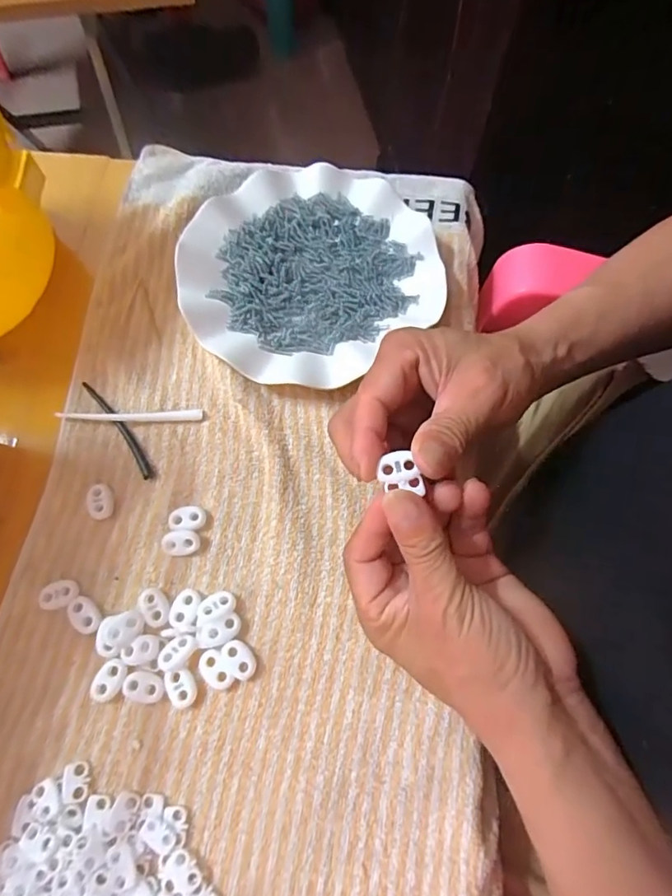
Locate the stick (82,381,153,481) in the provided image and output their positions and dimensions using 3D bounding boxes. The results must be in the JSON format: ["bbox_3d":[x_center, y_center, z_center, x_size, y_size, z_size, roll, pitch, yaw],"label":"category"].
[{"bbox_3d":[-0.144,-0.014,0.328,0.007,0.004,0.084,-36,74,-11],"label":"stick"}]

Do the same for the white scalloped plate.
[{"bbox_3d":[-0.020,-0.130,0.356,0.183,0.018,0.173,0,70,0],"label":"white scalloped plate"}]

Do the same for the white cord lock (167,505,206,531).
[{"bbox_3d":[-0.091,0.044,0.305,0.022,0.006,0.015,-2,70,-1],"label":"white cord lock"}]

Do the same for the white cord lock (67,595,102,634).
[{"bbox_3d":[-0.145,0.096,0.286,0.022,0.004,0.015,36,73,12],"label":"white cord lock"}]

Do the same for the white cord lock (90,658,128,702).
[{"bbox_3d":[-0.125,0.128,0.273,0.016,0.004,0.021,35,73,12],"label":"white cord lock"}]

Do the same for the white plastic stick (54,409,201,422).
[{"bbox_3d":[-0.136,-0.021,0.328,0.093,0.007,0.008,-1,70,-1],"label":"white plastic stick"}]

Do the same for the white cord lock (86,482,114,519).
[{"bbox_3d":[-0.148,0.033,0.309,0.015,0.004,0.024,-19,71,-7],"label":"white cord lock"}]

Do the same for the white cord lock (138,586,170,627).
[{"bbox_3d":[-0.105,0.092,0.288,0.015,0.004,0.023,-30,73,-11],"label":"white cord lock"}]

